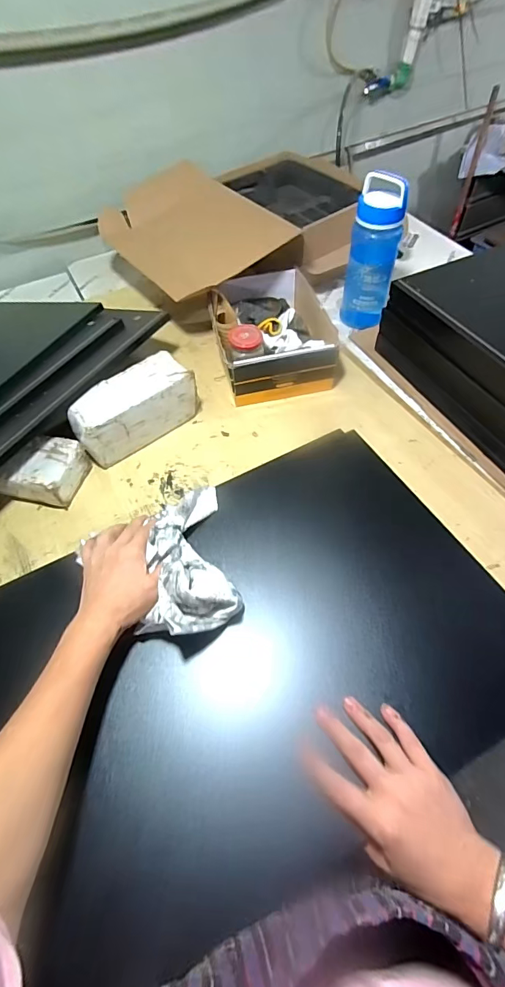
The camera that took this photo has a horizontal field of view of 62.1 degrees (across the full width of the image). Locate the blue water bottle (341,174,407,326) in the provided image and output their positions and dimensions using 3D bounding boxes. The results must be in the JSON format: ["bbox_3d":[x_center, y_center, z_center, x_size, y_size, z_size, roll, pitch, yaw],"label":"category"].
[{"bbox_3d":[0.247,-0.501,0.890,0.113,0.271,0.080,13,58,11],"label":"blue water bottle"}]

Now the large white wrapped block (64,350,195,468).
[{"bbox_3d":[-0.217,-0.154,0.768,0.215,0.109,0.096,-35,61,-19],"label":"large white wrapped block"}]

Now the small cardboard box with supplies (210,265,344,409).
[{"bbox_3d":[0.036,-0.342,0.886,0.233,0.111,0.320,-8,56,-2],"label":"small cardboard box with supplies"}]

